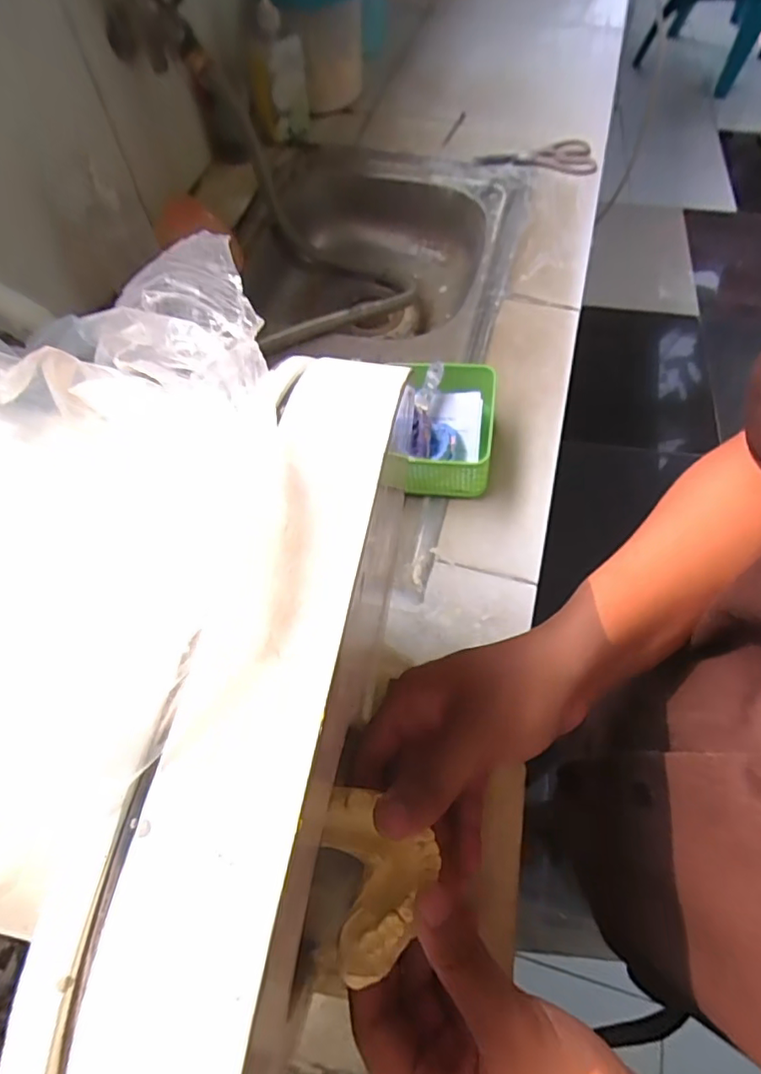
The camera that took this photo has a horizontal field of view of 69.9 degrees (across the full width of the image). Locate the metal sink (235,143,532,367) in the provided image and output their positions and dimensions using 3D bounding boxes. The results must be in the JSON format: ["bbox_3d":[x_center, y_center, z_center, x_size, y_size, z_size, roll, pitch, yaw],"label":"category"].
[{"bbox_3d":[-0.010,-0.395,0.866,0.404,0.177,0.442,10,63,6],"label":"metal sink"}]

